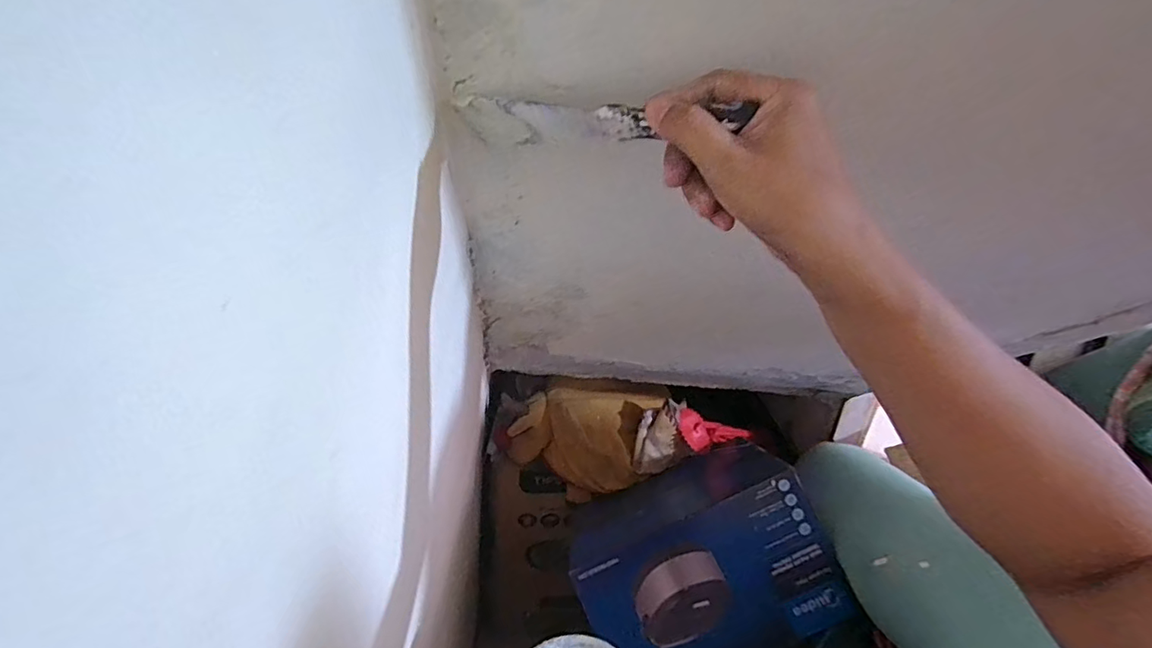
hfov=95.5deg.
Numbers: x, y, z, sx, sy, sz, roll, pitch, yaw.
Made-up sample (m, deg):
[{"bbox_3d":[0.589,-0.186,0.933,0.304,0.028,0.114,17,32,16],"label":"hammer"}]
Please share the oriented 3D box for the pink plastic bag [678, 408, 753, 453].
[{"bbox_3d":[0.318,0.247,1.213,0.238,0.058,0.088,10,21,-35],"label":"pink plastic bag"}]

